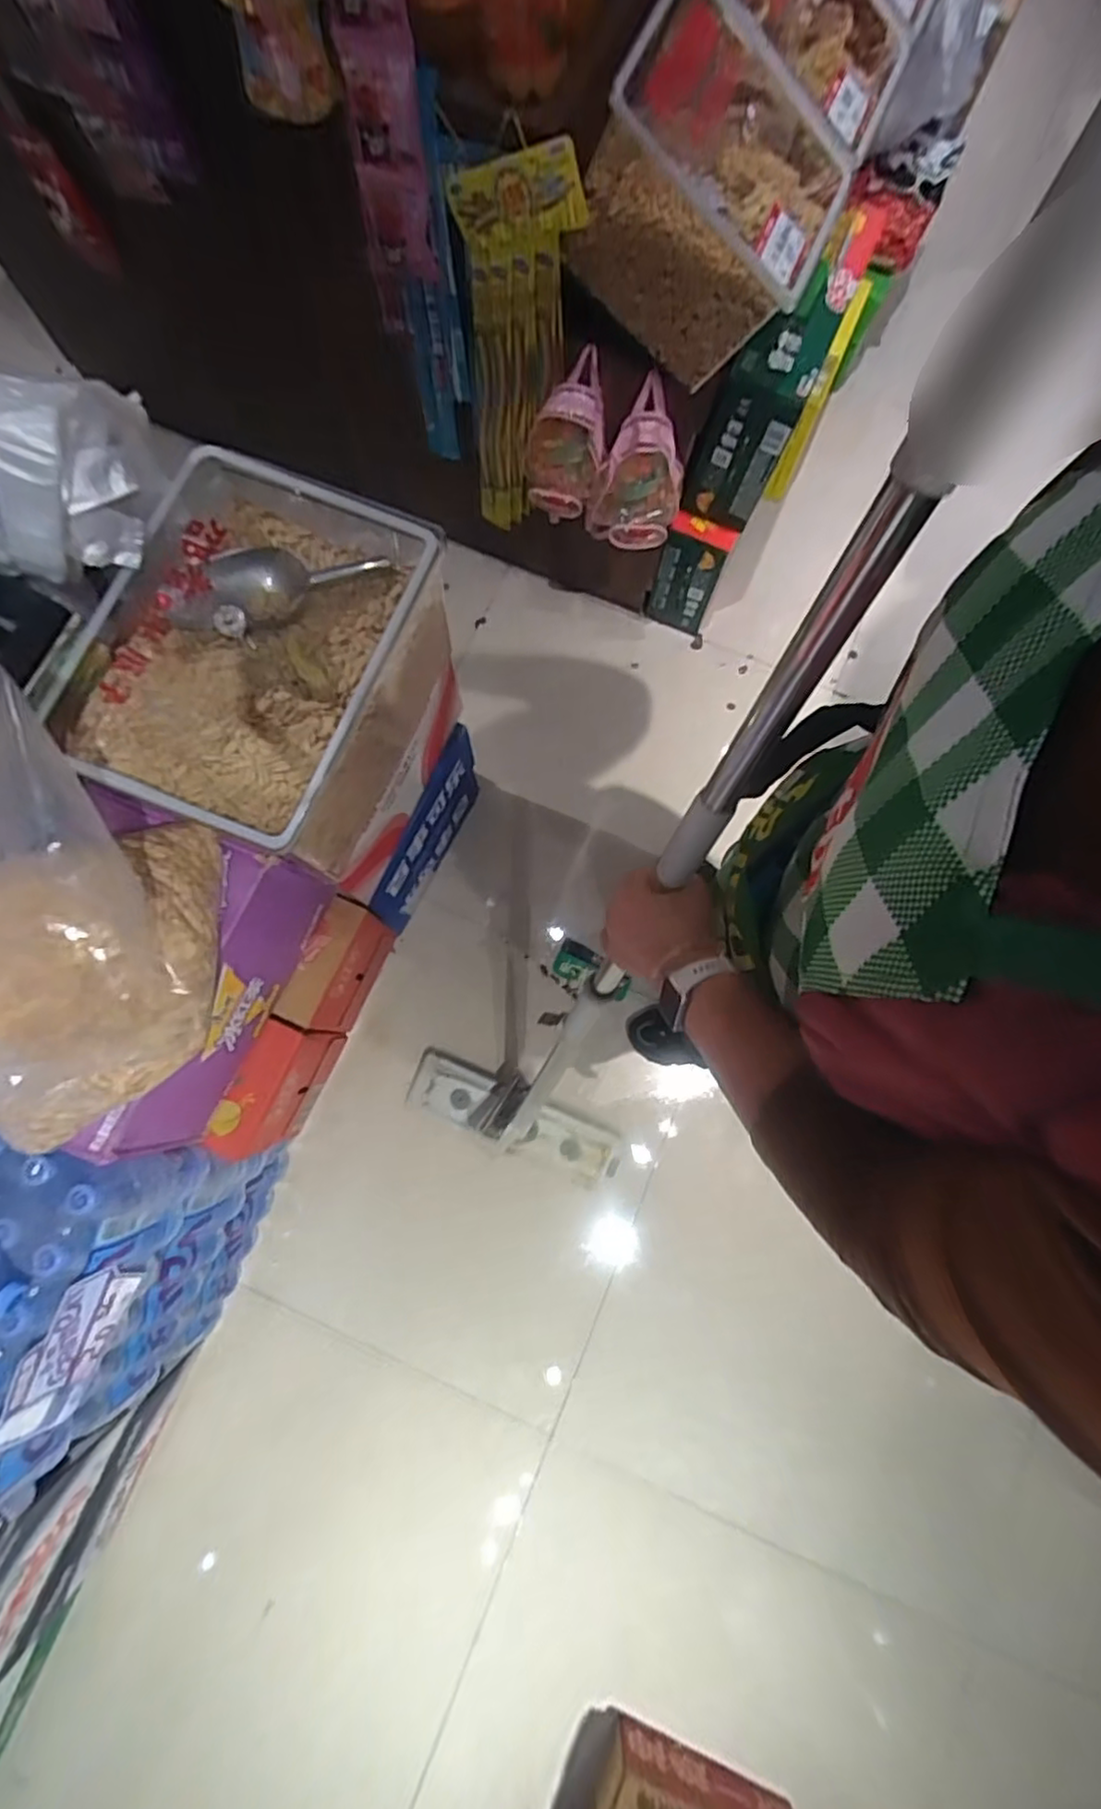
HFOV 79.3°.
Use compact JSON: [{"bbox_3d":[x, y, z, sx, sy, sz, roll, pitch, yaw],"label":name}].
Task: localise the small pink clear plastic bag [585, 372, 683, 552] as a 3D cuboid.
[{"bbox_3d":[0.142,-0.702,1.117,0.153,0.251,0.074,16,79,2],"label":"small pink clear plastic bag"}]

